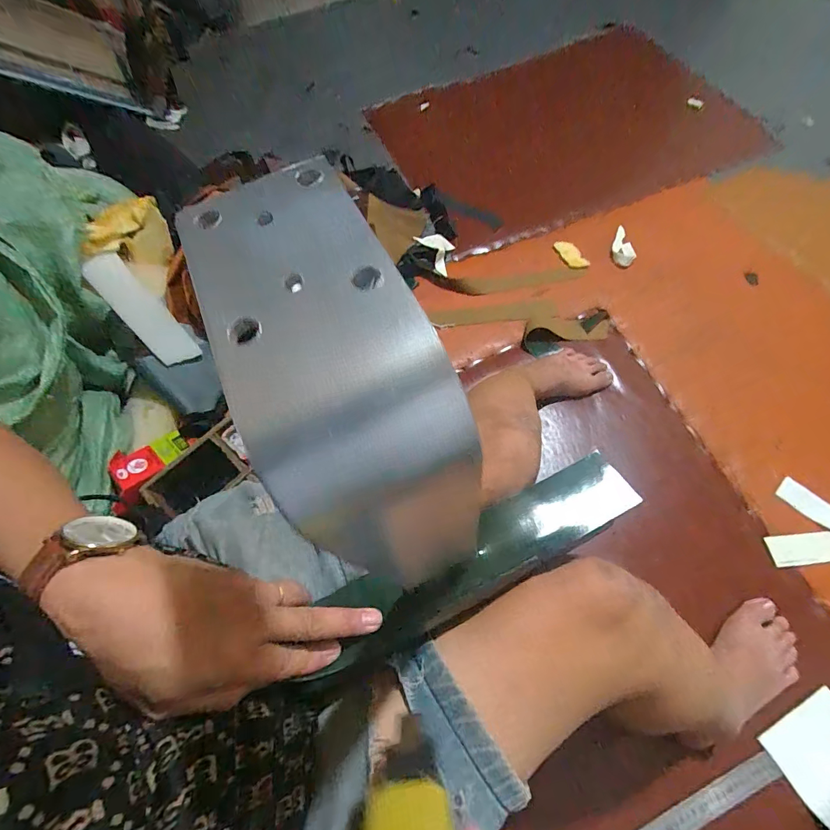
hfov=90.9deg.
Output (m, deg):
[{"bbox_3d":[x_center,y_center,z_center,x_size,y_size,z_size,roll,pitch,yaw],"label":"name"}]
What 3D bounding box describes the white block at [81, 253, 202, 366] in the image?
[{"bbox_3d":[-0.499,-0.186,0.749,0.068,0.212,0.022,-43,26,-17],"label":"white block"}]

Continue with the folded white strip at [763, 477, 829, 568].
[{"bbox_3d":[0.665,0.200,0.674,0.140,0.028,0.155,31,69,16],"label":"folded white strip"}]

